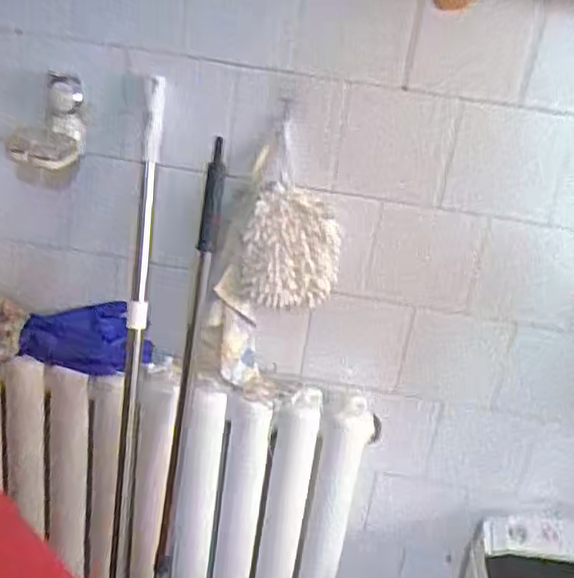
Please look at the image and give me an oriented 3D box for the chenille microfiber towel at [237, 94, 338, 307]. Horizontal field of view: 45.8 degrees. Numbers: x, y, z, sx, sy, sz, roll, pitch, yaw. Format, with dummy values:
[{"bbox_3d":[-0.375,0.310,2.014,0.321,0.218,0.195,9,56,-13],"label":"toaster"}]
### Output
[{"bbox_3d":[0.011,-0.104,0.945,0.132,0.238,0.125,6,22,-5],"label":"chenille microfiber towel"}]

